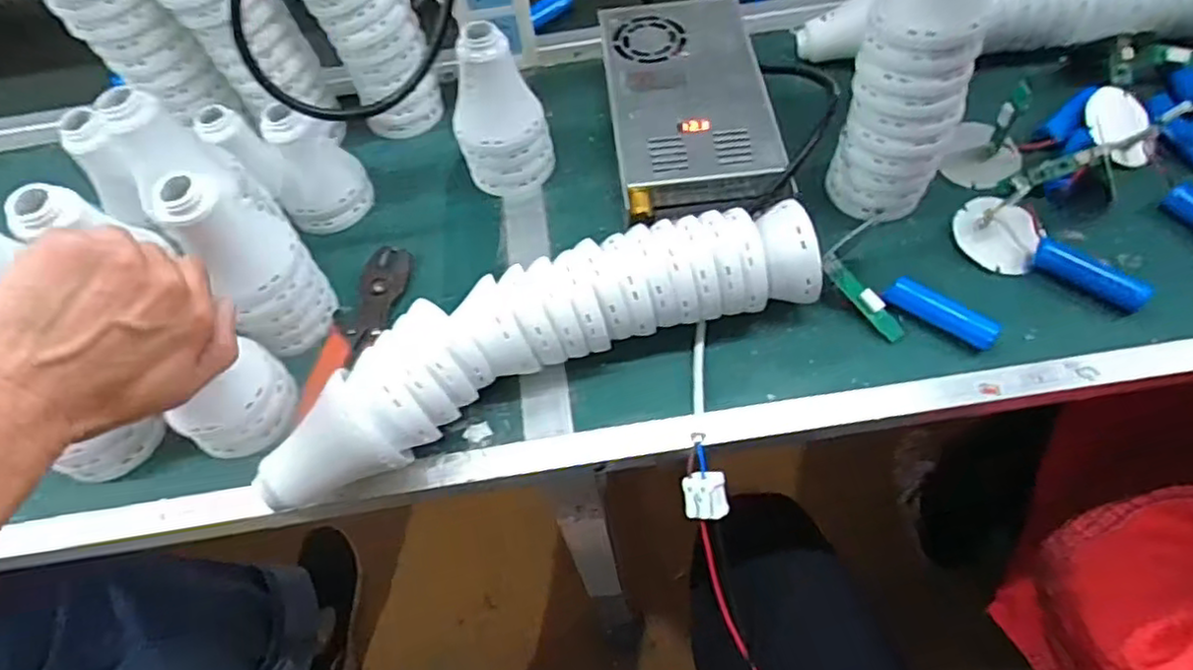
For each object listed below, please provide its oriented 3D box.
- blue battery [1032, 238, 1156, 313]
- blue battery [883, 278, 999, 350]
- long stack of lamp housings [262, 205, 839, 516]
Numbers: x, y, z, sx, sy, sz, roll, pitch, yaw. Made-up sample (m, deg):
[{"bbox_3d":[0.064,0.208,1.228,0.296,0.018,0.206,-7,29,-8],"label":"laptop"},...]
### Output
[{"bbox_3d":[0.323,-0.040,0.444,0.022,0.018,0.070,-40,64,-20],"label":"blue battery"},{"bbox_3d":[0.219,-0.013,0.434,0.068,0.020,0.018,38,67,24],"label":"blue battery"},{"bbox_3d":[-0.030,0.003,0.413,0.336,0.068,0.077,-21,59,-10],"label":"long stack of lamp housings"}]

